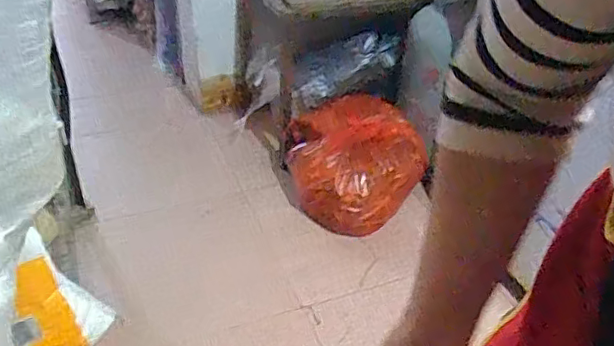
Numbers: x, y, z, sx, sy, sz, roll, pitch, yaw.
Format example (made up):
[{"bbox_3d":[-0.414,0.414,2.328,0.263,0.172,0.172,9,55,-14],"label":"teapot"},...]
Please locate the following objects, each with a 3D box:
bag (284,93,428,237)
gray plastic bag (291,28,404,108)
[{"bbox_3d":[0.142,-0.033,1.766,0.384,0.272,0.399,-3,35,-7],"label":"bag"},{"bbox_3d":[0.121,-0.353,1.864,0.383,0.148,0.100,-26,37,3],"label":"gray plastic bag"}]

